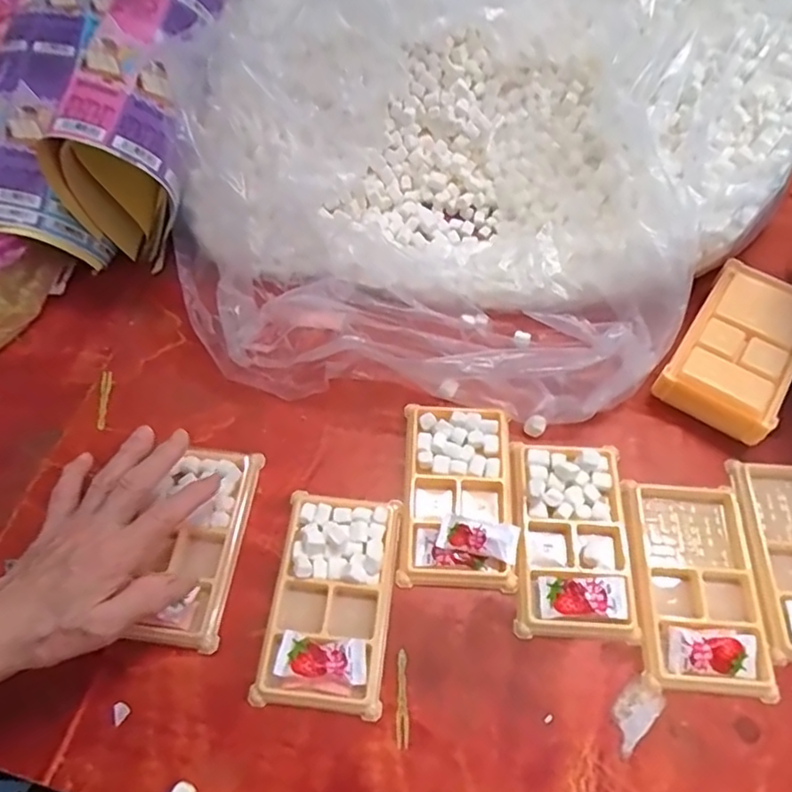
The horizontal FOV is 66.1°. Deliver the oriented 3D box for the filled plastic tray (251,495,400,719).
[{"bbox_3d":[-0.043,0.133,0.402,0.075,0.017,0.131,6,60,5],"label":"filled plastic tray"}]

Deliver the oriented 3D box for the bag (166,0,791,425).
[{"bbox_3d":[0.074,-0.257,0.530,0.467,0.169,0.580,28,64,17],"label":"bag"}]

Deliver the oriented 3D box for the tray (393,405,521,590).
[{"bbox_3d":[0.045,0.066,0.434,0.079,0.018,0.132,4,60,4],"label":"tray"}]

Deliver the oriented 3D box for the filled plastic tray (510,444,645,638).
[{"bbox_3d":[0.121,0.096,0.421,0.076,0.013,0.132,3,60,3],"label":"filled plastic tray"}]

